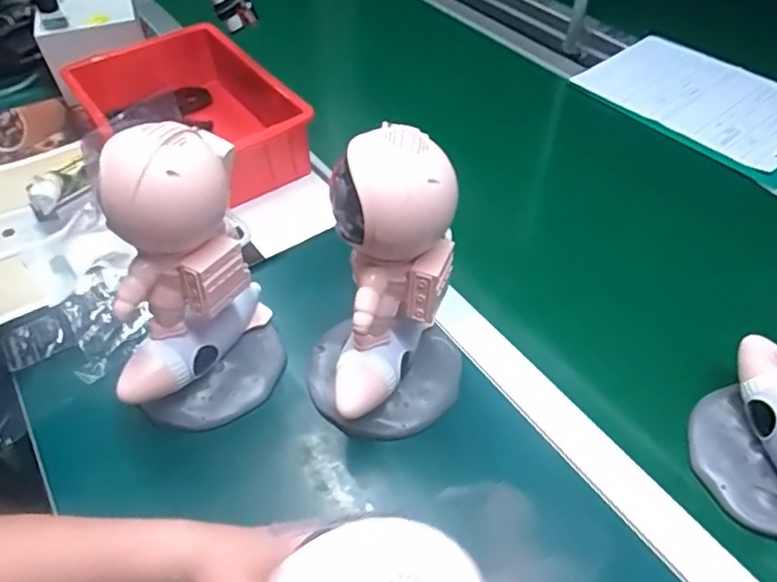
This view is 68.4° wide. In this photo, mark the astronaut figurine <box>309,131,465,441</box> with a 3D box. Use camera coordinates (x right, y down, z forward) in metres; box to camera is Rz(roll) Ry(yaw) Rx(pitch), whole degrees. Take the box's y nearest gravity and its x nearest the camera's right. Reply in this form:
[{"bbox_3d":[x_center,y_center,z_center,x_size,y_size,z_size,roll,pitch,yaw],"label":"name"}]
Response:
[{"bbox_3d":[-0.005,-0.004,0.424,0.127,0.225,0.134,1,48,1],"label":"astronaut figurine"}]

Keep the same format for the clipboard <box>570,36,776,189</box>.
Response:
[{"bbox_3d":[0.431,-0.256,0.763,0.196,0.030,0.314,-30,55,-23],"label":"clipboard"}]

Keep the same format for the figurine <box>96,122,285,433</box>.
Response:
[{"bbox_3d":[-0.156,-0.006,0.424,0.114,0.223,0.099,-8,49,-7],"label":"figurine"}]

